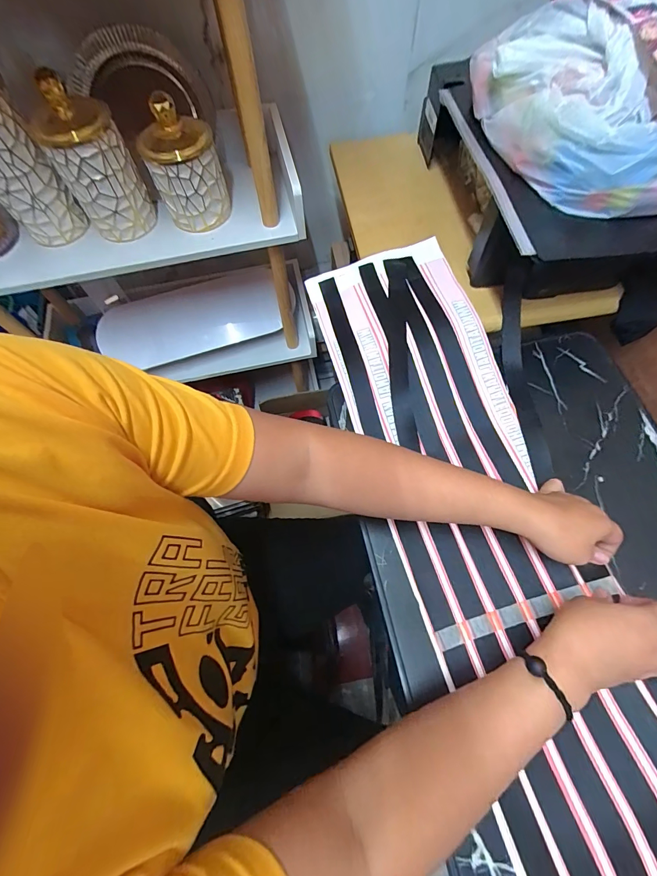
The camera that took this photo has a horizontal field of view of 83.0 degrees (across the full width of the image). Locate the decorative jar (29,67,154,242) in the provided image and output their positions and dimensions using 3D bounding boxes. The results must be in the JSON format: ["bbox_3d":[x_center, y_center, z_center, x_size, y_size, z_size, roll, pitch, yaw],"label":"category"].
[{"bbox_3d":[-0.339,-0.396,0.545,0.104,0.168,0.088,-31,67,-11],"label":"decorative jar"}]

